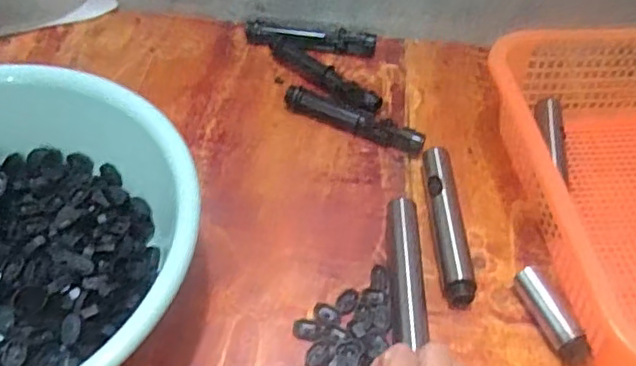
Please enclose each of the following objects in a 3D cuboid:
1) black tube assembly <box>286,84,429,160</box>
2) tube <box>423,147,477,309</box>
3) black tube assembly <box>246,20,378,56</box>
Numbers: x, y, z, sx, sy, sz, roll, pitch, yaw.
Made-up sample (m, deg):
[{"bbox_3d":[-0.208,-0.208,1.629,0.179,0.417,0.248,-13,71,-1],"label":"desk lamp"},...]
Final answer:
[{"bbox_3d":[0.034,-0.061,0.580,0.143,0.029,0.019,21,52,13],"label":"black tube assembly"},{"bbox_3d":[0.111,0.032,0.510,0.025,0.021,0.155,0,51,-3],"label":"tube"},{"bbox_3d":[-0.007,-0.158,0.654,0.142,0.028,0.023,3,50,-2],"label":"black tube assembly"}]

